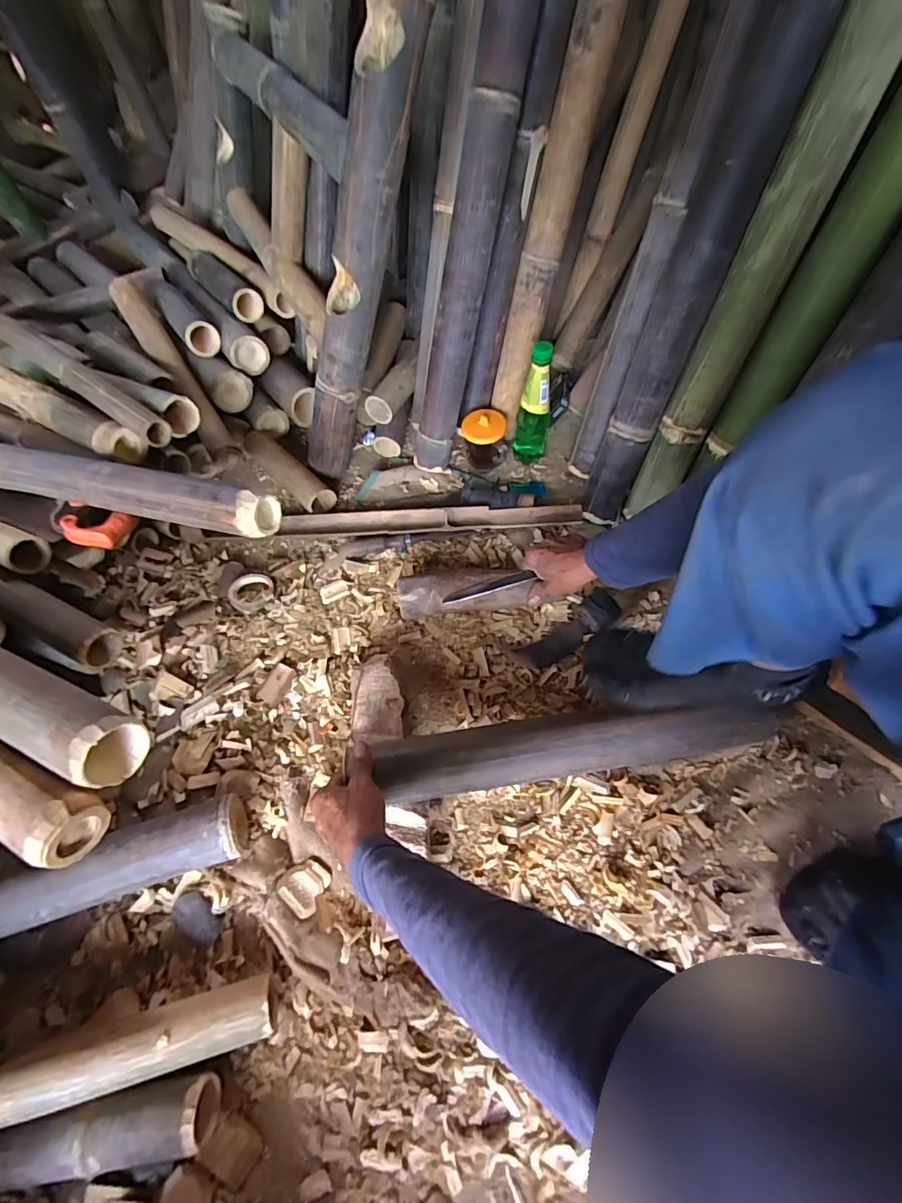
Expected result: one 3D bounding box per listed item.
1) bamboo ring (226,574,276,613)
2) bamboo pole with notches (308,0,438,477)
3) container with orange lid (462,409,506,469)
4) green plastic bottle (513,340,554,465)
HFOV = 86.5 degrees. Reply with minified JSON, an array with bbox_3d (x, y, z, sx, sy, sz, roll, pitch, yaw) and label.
[{"bbox_3d":[-0.335,-0.014,0.806,0.075,0.017,0.072,-2,60,3],"label":"bamboo ring"},{"bbox_3d":[-0.148,-0.456,0.698,0.067,0.618,0.078,-17,60,-34],"label":"bamboo pole with notches"},{"bbox_3d":[0.061,-0.294,0.878,0.078,0.096,0.071,1,62,6],"label":"container with orange lid"},{"bbox_3d":[0.144,-0.341,0.827,0.059,0.227,0.072,10,63,10],"label":"green plastic bottle"}]

